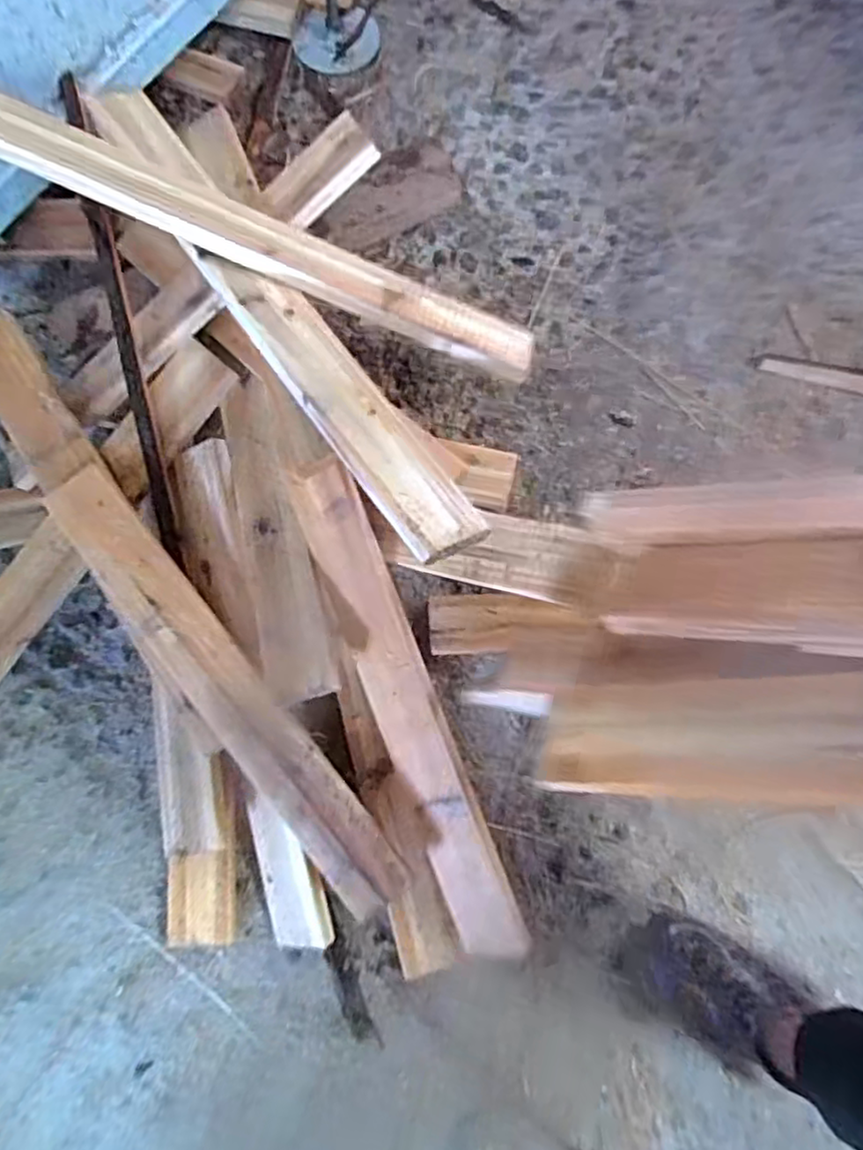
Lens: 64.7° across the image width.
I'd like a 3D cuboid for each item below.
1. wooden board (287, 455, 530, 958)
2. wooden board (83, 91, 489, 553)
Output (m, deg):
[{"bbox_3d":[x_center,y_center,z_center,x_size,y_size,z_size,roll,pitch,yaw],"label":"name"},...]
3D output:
[{"bbox_3d":[-0.018,0.121,0.622,0.060,0.042,0.468,-21,92,-6],"label":"wooden board"},{"bbox_3d":[-0.145,-0.242,0.598,0.065,0.031,0.570,-36,80,-7],"label":"wooden board"}]

